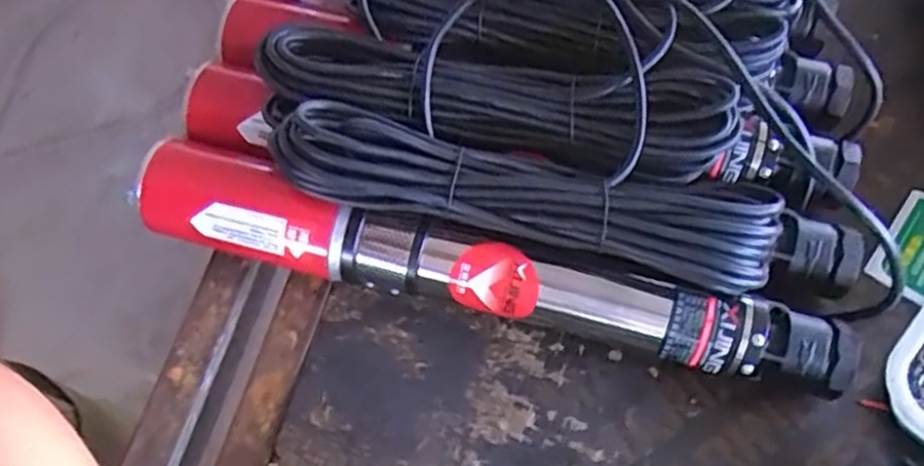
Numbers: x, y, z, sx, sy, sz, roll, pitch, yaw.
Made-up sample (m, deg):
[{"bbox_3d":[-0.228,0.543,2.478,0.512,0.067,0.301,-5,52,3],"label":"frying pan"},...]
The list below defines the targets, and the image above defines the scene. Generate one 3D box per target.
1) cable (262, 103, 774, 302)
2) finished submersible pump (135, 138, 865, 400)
[{"bbox_3d":[0.044,-0.028,0.501,0.336,0.075,0.071,11,63,5],"label":"cable"},{"bbox_3d":[0.012,0.032,0.528,0.520,0.072,0.071,15,64,7],"label":"finished submersible pump"}]

